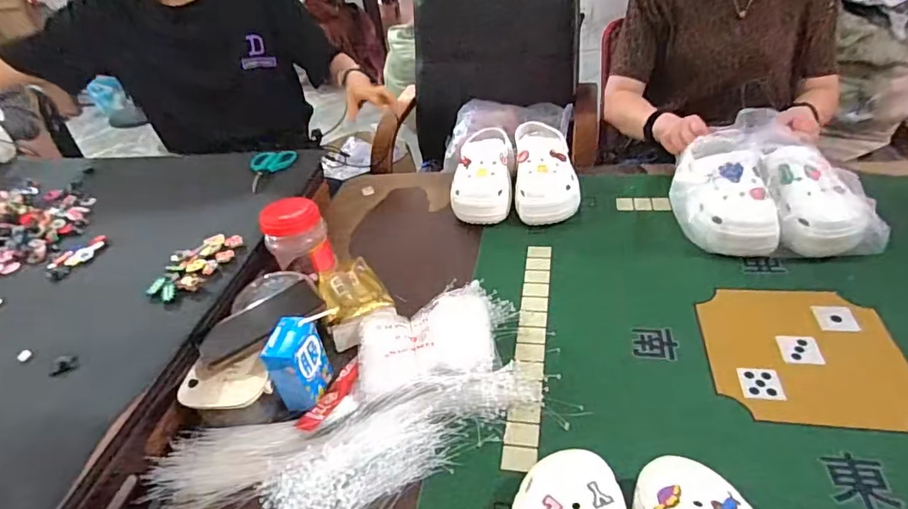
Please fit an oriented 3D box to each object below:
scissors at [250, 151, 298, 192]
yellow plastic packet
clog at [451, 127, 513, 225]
[{"bbox_3d":[-0.340,-0.164,0.970,0.082,0.020,0.132,-13,38,-8],"label":"scissors"},{"bbox_3d":[-0.151,0.051,0.762,0.090,0.026,0.112,-19,39,-15],"label":"yellow plastic packet"},{"bbox_3d":[0.058,-0.148,0.978,0.113,0.108,0.206,-1,38,8],"label":"clog"}]

